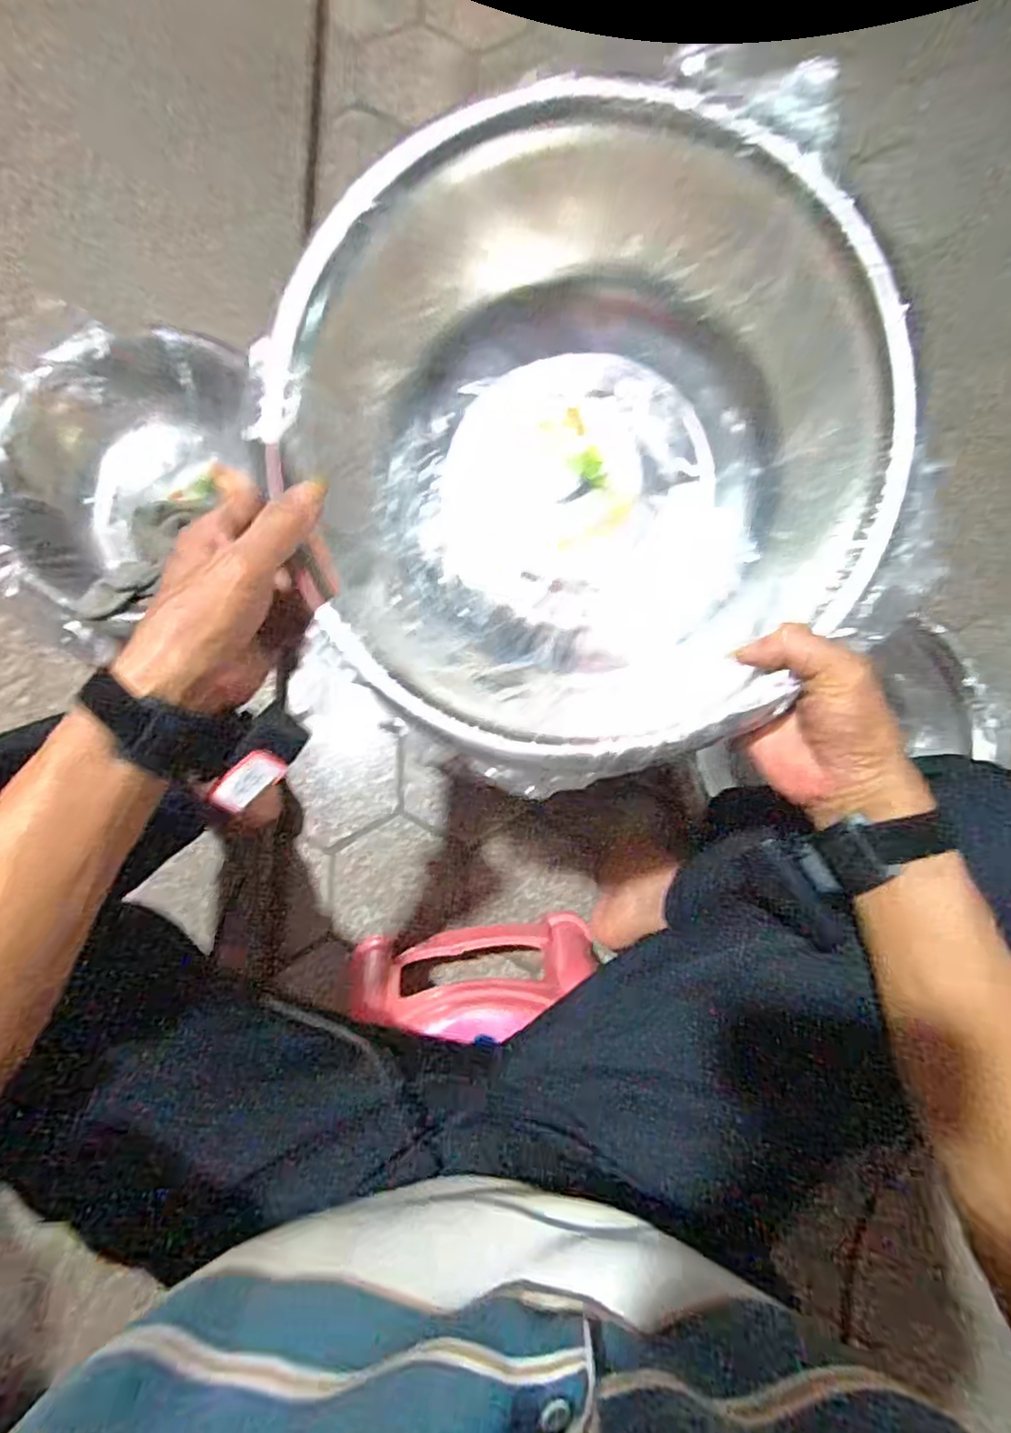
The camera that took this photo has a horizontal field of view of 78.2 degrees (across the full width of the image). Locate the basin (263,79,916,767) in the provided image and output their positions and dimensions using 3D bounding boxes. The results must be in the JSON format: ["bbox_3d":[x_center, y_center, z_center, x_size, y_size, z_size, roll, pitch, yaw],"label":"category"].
[{"bbox_3d":[0.052,-0.146,0.393,0.335,0.130,0.335,1,96,5],"label":"basin"}]

